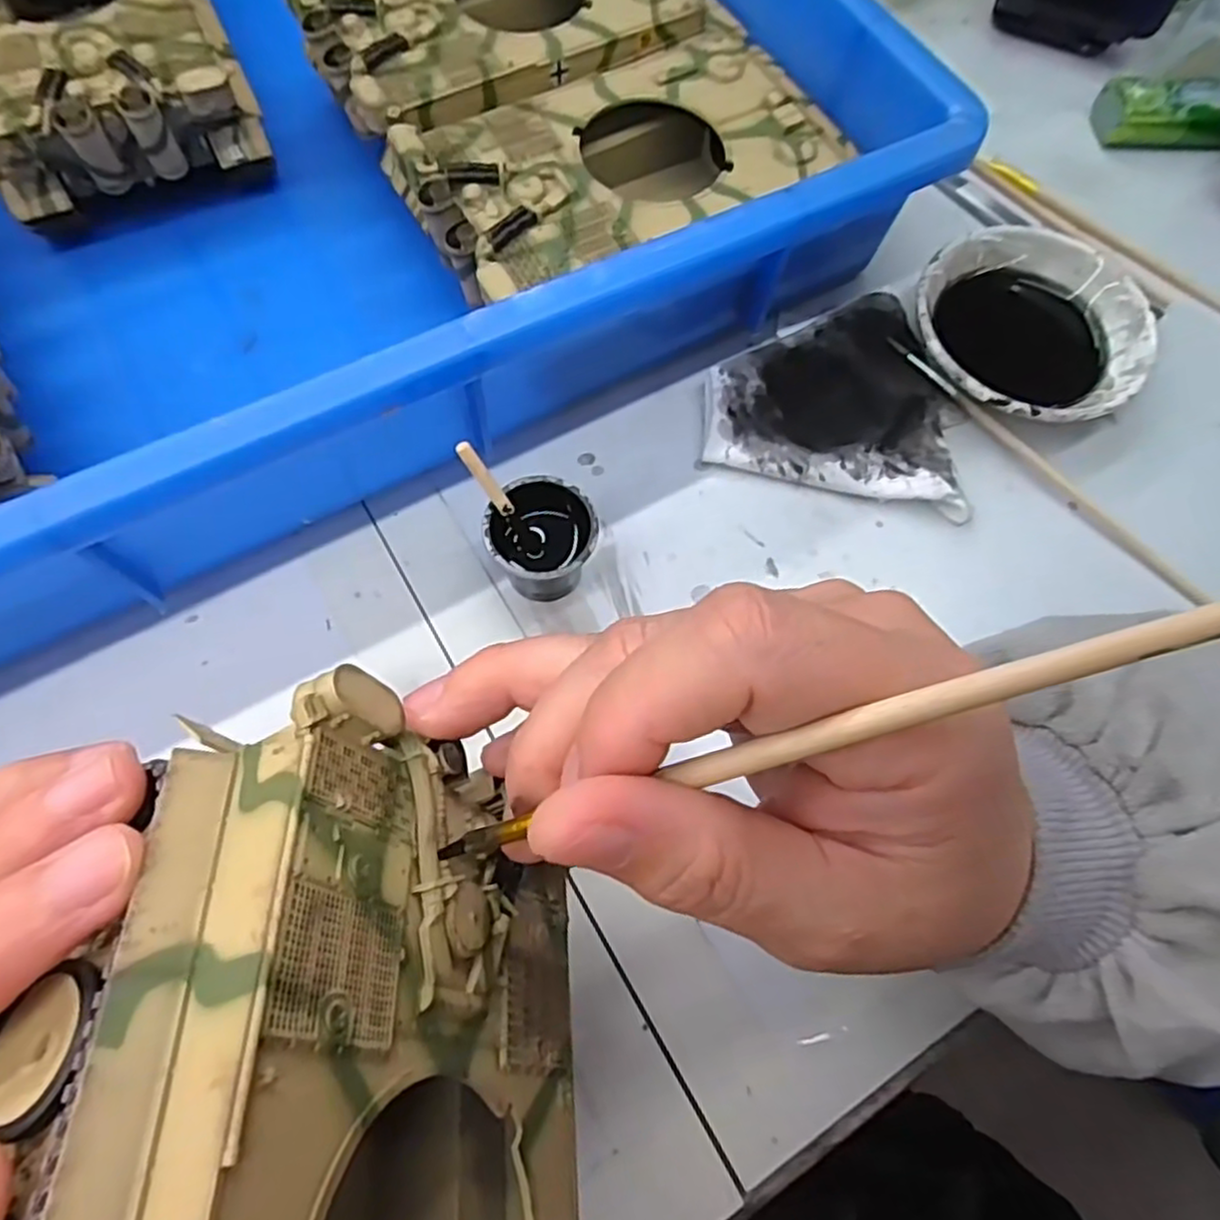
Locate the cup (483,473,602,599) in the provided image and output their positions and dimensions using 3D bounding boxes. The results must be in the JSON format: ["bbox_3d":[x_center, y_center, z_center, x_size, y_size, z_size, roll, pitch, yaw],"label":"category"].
[{"bbox_3d":[-0.024,-0.021,0.256,0.036,0.036,0.036,1,69,-4],"label":"cup"}]

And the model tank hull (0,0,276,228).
[{"bbox_3d":[-0.213,-0.233,0.309,0.099,0.062,0.151,-21,72,-12],"label":"model tank hull"}]

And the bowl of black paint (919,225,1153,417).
[{"bbox_3d":[0.173,-0.116,0.300,0.091,0.025,0.093,1,69,-4],"label":"bowl of black paint"}]

